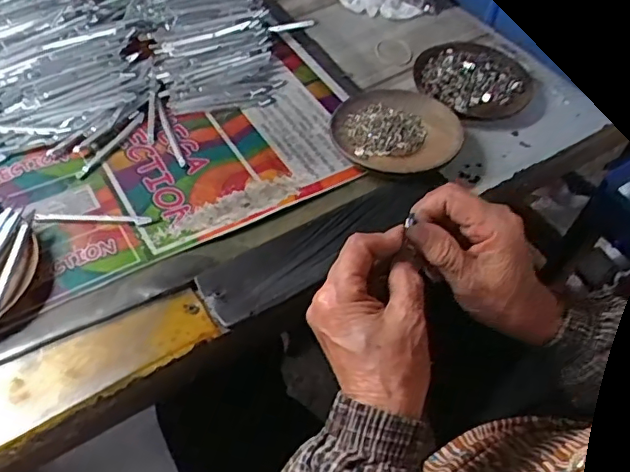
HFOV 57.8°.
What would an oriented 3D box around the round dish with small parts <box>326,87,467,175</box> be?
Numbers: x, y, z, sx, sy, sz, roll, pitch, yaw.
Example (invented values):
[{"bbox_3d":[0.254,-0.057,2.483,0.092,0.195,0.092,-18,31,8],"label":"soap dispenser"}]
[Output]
[{"bbox_3d":[0.074,-0.098,0.516,0.110,0.020,0.111,2,53,-3],"label":"round dish with small parts"}]

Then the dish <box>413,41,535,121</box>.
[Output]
[{"bbox_3d":[0.157,-0.156,0.567,0.109,0.013,0.111,-19,56,-18],"label":"dish"}]

